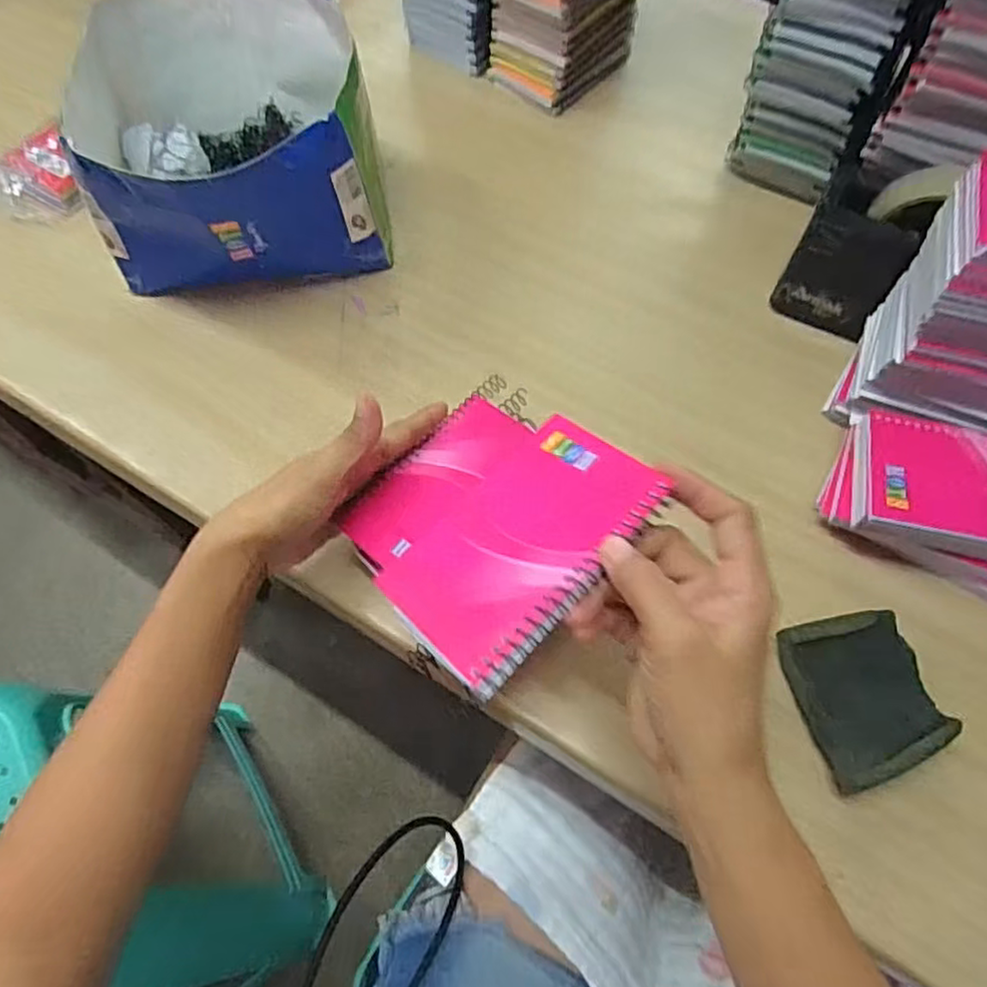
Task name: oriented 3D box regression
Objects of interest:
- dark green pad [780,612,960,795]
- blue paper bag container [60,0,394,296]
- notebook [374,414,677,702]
[{"bbox_3d":[0.213,0.116,0.386,0.069,0.035,0.088,-14,63,-7],"label":"dark green pad"},{"bbox_3d":[-0.202,-0.277,0.537,0.217,0.131,0.238,-7,62,-4],"label":"blue paper bag container"},{"bbox_3d":[0.012,0.022,0.320,0.129,0.016,0.088,-44,55,-16],"label":"notebook"}]

